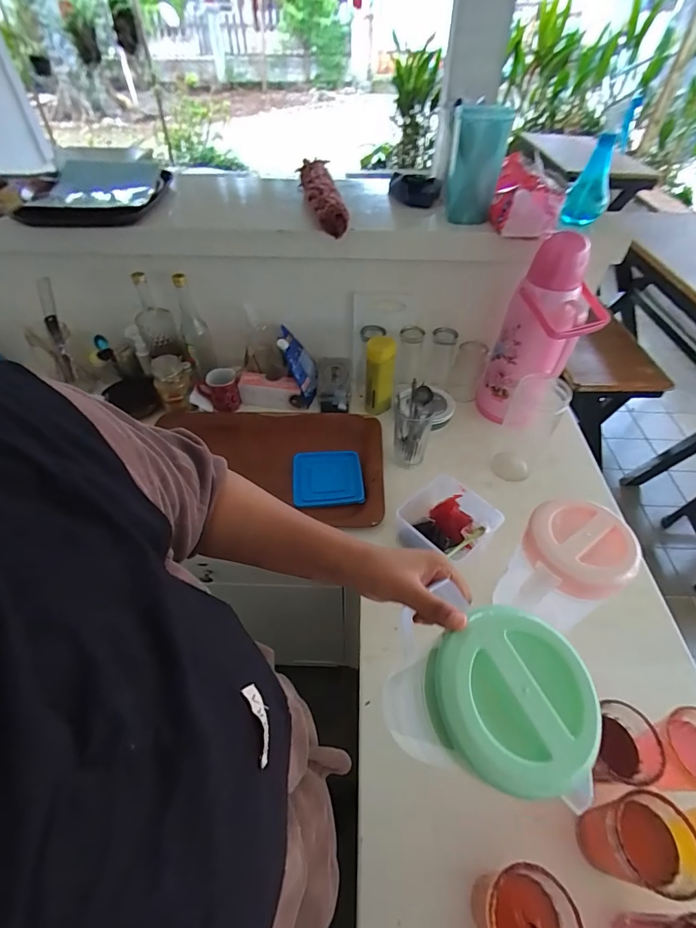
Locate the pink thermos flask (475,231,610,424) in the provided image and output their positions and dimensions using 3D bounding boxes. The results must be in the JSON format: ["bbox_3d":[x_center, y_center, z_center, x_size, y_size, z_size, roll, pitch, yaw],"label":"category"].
[{"bbox_3d":[0.406,-0.240,0.839,0.180,0.384,0.120,0,48,0],"label":"pink thermos flask"}]

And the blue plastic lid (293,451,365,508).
[{"bbox_3d":[-0.042,0.030,0.852,0.142,0.019,0.135,0,48,0],"label":"blue plastic lid"}]

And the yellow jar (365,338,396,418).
[{"bbox_3d":[0.071,-0.197,0.941,0.062,0.166,0.062,0,48,0],"label":"yellow jar"}]

